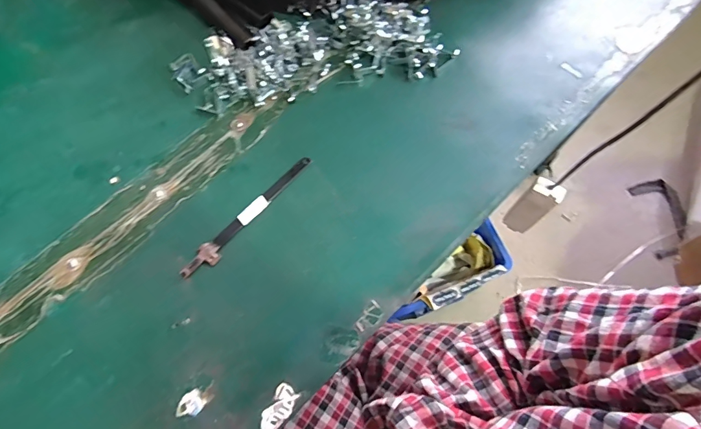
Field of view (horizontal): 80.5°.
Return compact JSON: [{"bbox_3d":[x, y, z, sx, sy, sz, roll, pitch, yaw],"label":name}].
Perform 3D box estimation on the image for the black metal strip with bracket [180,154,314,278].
[{"bbox_3d":[-0.106,0.000,0.434,0.022,0.004,0.174,41,78,13],"label":"black metal strip with bracket"}]

